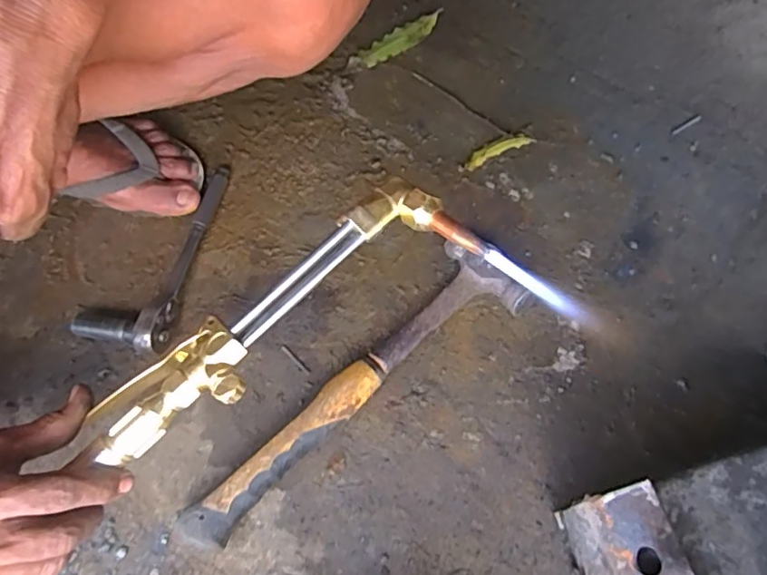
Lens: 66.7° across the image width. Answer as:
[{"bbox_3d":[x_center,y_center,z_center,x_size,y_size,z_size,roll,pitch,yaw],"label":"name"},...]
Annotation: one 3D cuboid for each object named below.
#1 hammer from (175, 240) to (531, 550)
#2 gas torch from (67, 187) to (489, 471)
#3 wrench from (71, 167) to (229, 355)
[{"bbox_3d":[-0.018,0.082,0.471,0.325,0.034,0.086,-41,70,-16],"label":"hammer"},{"bbox_3d":[-0.135,0.094,0.366,0.451,0.042,0.099,-41,71,-8],"label":"gas torch"},{"bbox_3d":[-0.200,-0.038,0.529,0.088,0.034,0.197,14,66,8],"label":"wrench"}]

